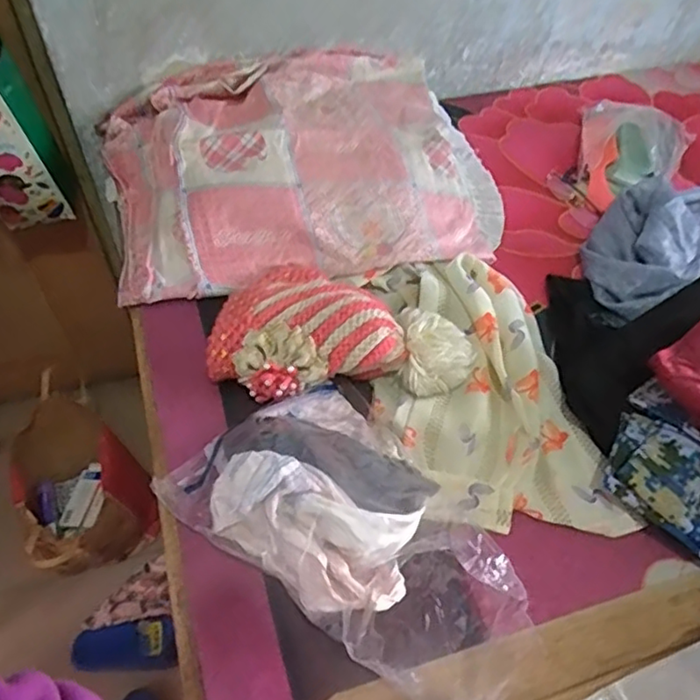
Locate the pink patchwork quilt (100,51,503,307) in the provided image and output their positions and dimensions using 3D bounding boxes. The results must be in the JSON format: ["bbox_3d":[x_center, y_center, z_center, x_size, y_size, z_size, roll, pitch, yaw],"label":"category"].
[{"bbox_3d":[-0.065,-0.275,0.933,0.578,0.112,0.433,-10,53,-9],"label":"pink patchwork quilt"}]

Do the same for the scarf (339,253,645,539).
[{"bbox_3d":[0.151,0.044,0.738,0.234,0.063,0.371,-8,53,-8],"label":"scarf"}]

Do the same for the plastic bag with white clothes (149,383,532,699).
[{"bbox_3d":[0.011,0.145,0.585,0.369,0.137,0.205,32,58,21],"label":"plastic bag with white clothes"}]

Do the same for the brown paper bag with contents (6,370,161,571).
[{"bbox_3d":[-0.550,0.276,1.247,0.212,0.263,0.309,-36,61,-26],"label":"brown paper bag with contents"}]

